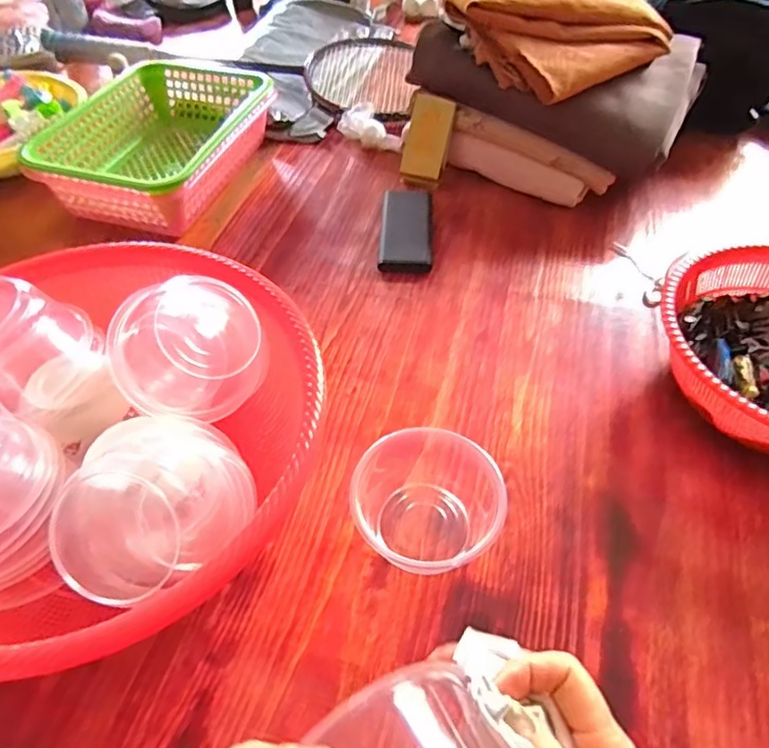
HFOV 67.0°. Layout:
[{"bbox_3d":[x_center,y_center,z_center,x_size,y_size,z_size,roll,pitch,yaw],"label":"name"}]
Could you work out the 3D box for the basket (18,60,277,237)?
[{"bbox_3d":[-0.287,-0.307,0.774,0.220,0.093,0.314,15,52,12],"label":"basket"}]

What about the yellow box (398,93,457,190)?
[{"bbox_3d":[0.057,-0.309,0.778,0.057,0.111,0.016,18,17,10],"label":"yellow box"}]

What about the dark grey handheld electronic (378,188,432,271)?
[{"bbox_3d":[0.028,-0.176,0.712,0.063,0.022,0.137,2,50,2],"label":"dark grey handheld electronic"}]

